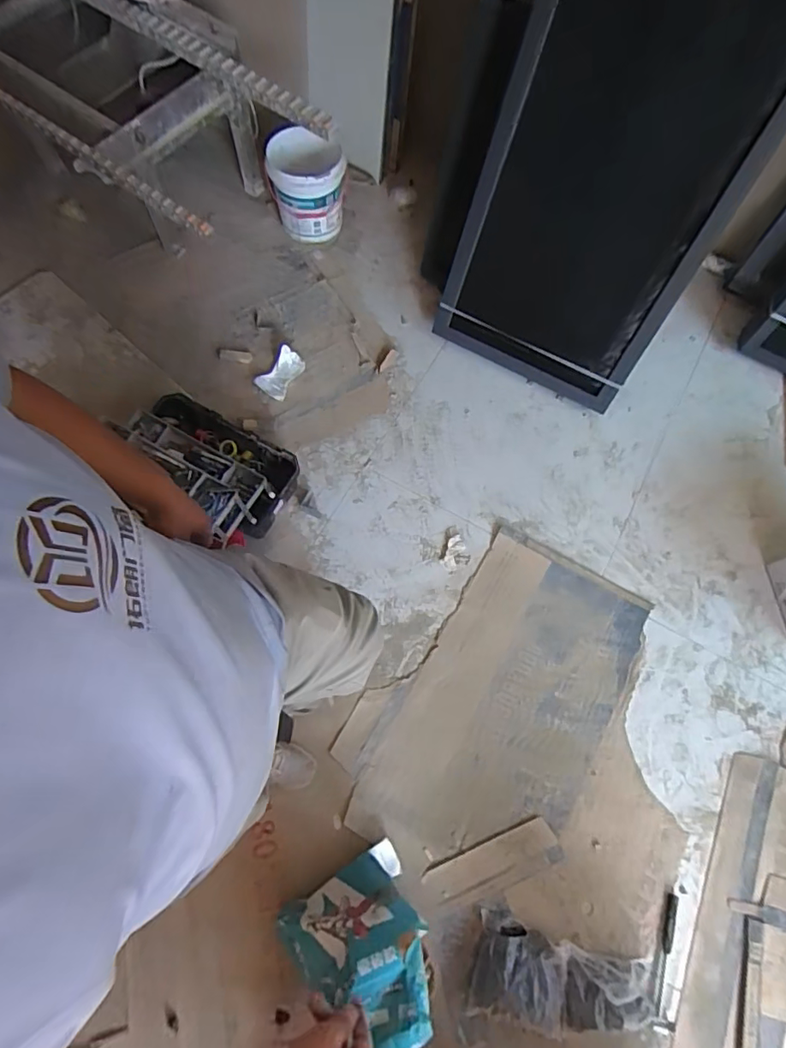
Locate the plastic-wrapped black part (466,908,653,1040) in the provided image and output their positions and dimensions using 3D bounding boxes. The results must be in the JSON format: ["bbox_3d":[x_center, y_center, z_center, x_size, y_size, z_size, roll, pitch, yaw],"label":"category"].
[{"bbox_3d":[0.376,1.050,1.206,0.381,0.074,0.193,14,69,5],"label":"plastic-wrapped black part"}]

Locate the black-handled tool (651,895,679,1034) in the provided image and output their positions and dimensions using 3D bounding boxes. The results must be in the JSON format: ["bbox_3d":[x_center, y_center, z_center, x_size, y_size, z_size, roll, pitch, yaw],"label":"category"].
[{"bbox_3d":[0.643,1.026,1.249,0.052,0.028,0.268,16,69,6],"label":"black-handled tool"}]

